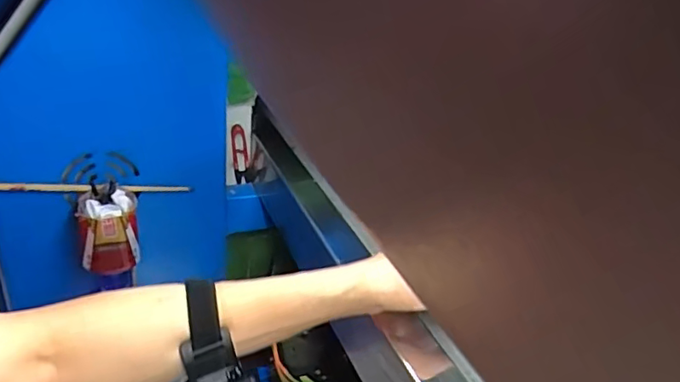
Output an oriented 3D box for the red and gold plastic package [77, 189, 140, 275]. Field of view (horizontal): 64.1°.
[{"bbox_3d":[-0.280,0.049,0.662,0.064,0.085,0.065,0,25,-16],"label":"red and gold plastic package"}]

